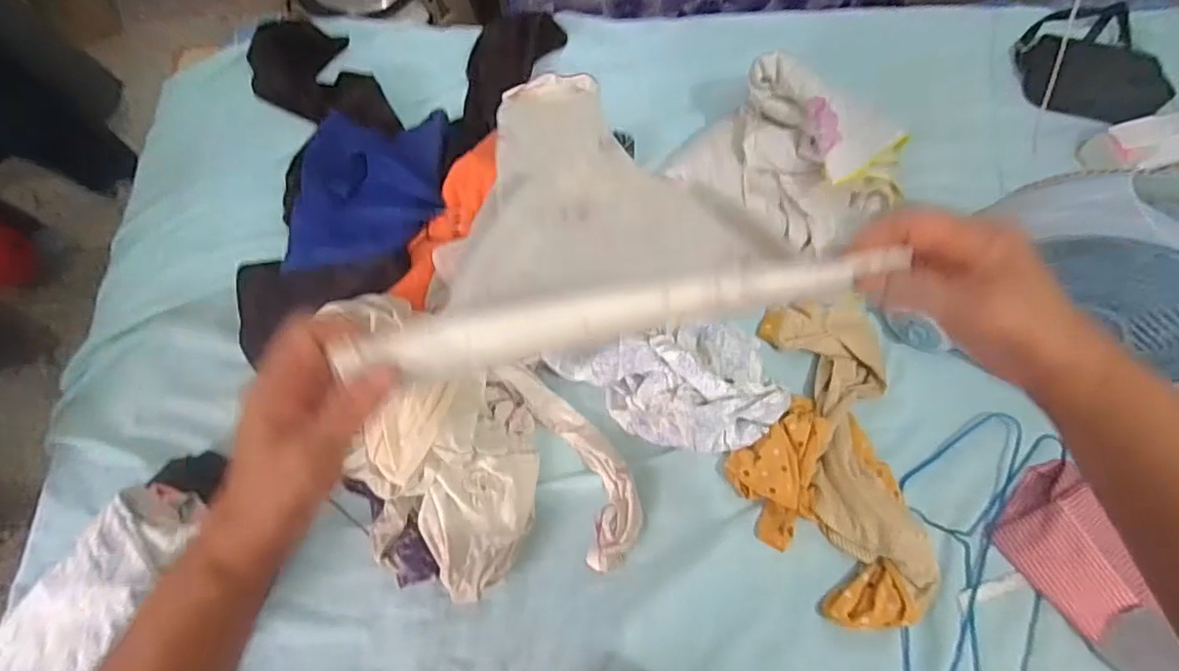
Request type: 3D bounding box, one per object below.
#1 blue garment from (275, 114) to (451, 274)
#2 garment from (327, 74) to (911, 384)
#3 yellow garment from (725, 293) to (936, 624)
[{"bbox_3d":[-0.351,-0.231,0.926,0.251,0.054,0.300,-5,68,-2],"label":"blue garment"},{"bbox_3d":[-0.001,-0.142,0.518,0.266,0.046,0.533,-6,34,-1],"label":"garment"},{"bbox_3d":[0.313,0.154,0.819,0.230,0.070,0.444,-1,68,0],"label":"yellow garment"}]

